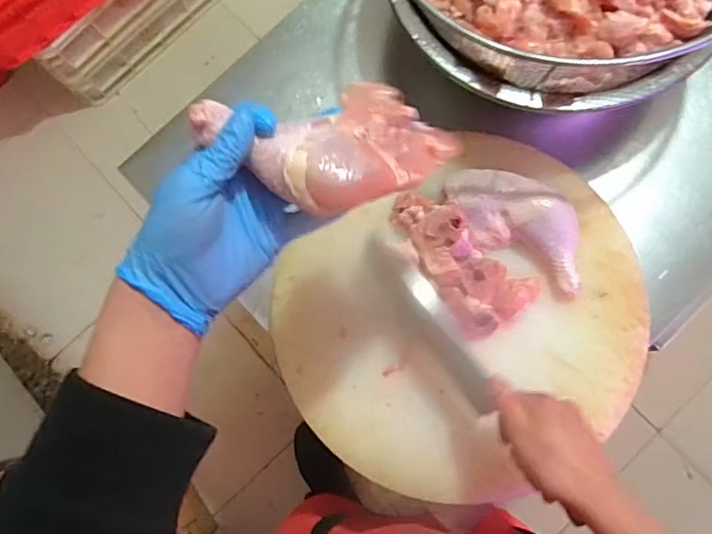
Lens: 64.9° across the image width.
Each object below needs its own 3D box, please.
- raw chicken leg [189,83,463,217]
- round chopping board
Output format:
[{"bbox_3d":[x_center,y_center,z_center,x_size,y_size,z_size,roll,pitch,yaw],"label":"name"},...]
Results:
[{"bbox_3d":[-0.015,-0.078,0.374,0.157,0.063,0.088,-17,82,2],"label":"raw chicken leg"},{"bbox_3d":[0.120,0.055,0.622,0.383,0.058,0.336,-35,79,-3],"label":"round chopping board"}]

